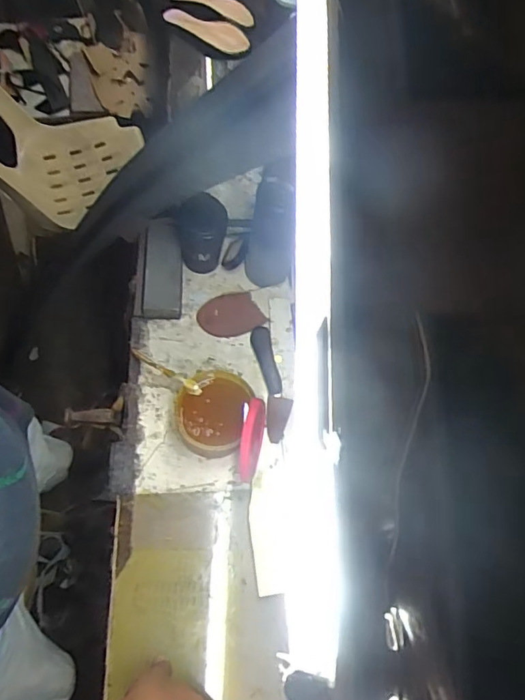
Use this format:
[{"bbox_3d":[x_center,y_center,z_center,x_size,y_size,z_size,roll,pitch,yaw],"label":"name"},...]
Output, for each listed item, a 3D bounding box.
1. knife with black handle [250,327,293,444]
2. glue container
[{"bbox_3d":[0.016,0.054,0.858,0.043,0.017,0.204,-7,63,-8],"label":"knife with black handle"},{"bbox_3d":[-0.079,0.099,0.778,0.107,0.086,0.123,16,62,5],"label":"glue container"}]

